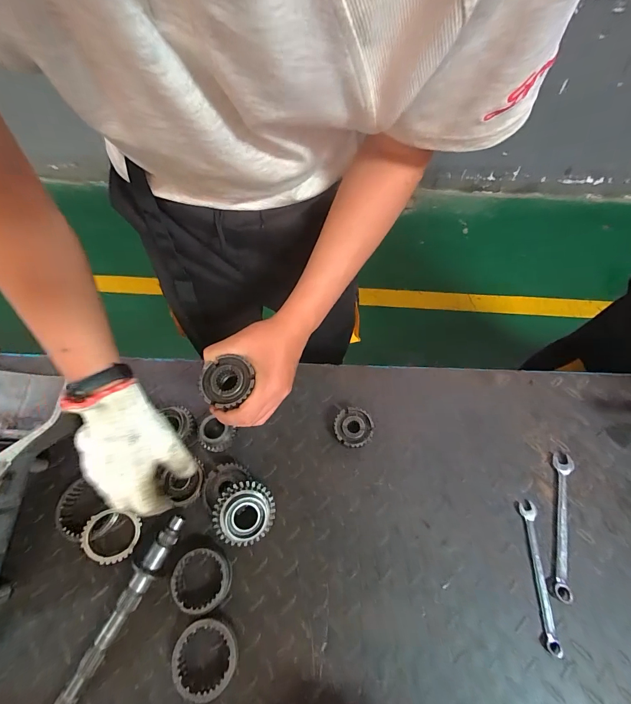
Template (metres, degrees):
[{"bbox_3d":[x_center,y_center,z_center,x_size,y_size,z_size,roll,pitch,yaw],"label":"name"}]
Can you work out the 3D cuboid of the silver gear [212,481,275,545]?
[{"bbox_3d":[-0.091,0.209,0.431,0.076,0.032,0.076,5,69,-12],"label":"silver gear"}]

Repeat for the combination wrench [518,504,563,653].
[{"bbox_3d":[0.279,0.274,0.413,0.019,0.006,0.157,5,63,4],"label":"combination wrench"}]

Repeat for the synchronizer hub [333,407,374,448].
[{"bbox_3d":[0.056,0.112,0.492,0.056,0.026,0.057,-1,63,1],"label":"synchronizer hub"}]

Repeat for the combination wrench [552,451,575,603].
[{"bbox_3d":[0.323,0.221,0.431,0.020,0.007,0.175,16,65,9],"label":"combination wrench"}]

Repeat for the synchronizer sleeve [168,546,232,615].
[{"bbox_3d":[-0.142,0.283,0.412,0.069,0.021,0.067,-1,63,1],"label":"synchronizer sleeve"}]

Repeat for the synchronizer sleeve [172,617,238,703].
[{"bbox_3d":[-0.124,0.348,0.377,0.069,0.023,0.072,-15,64,-6],"label":"synchronizer sleeve"}]

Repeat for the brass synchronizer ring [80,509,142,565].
[{"bbox_3d":[-0.268,0.241,0.430,0.067,0.009,0.064,4,79,-20],"label":"brass synchronizer ring"}]

